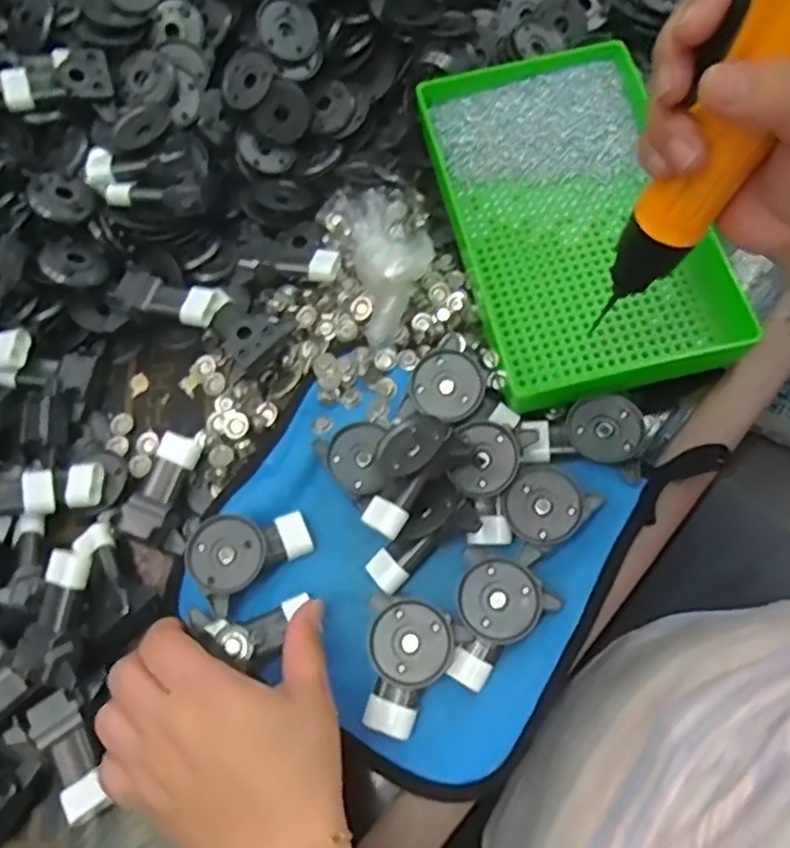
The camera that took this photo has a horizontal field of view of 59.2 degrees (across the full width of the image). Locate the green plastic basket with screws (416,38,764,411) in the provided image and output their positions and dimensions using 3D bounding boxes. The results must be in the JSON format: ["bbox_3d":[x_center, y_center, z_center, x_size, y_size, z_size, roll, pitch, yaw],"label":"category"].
[{"bbox_3d":[0.119,-0.136,0.449,0.152,0.034,0.245,-14,67,-3],"label":"green plastic basket with screws"}]

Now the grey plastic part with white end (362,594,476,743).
[{"bbox_3d":[0.000,0.120,0.357,0.050,0.014,0.065,33,73,15],"label":"grey plastic part with white end"}]

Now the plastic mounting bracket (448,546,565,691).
[{"bbox_3d":[0.048,0.102,0.360,0.051,0.016,0.064,31,73,15],"label":"plastic mounting bracket"}]

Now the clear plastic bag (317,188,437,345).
[{"bbox_3d":[-0.007,-0.110,0.451,0.068,0.040,0.124,-10,67,-1],"label":"clear plastic bag"}]

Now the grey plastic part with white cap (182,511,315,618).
[{"bbox_3d":[-0.085,0.066,0.390,0.063,0.020,0.052,-37,70,-12],"label":"grey plastic part with white cap"}]

